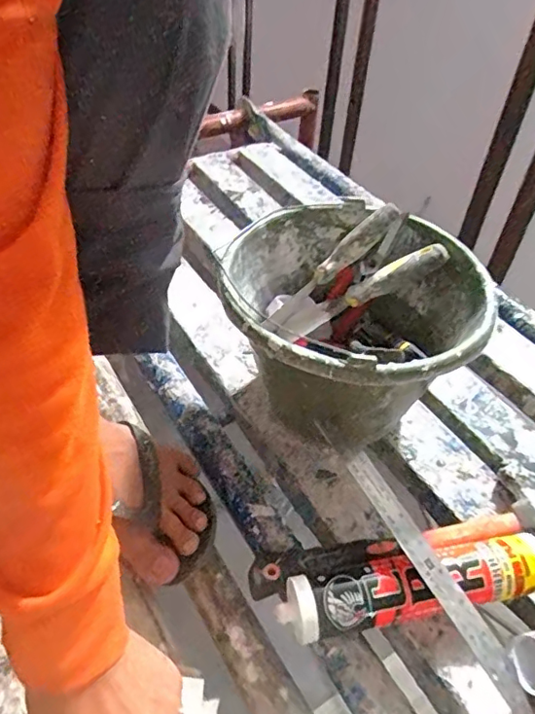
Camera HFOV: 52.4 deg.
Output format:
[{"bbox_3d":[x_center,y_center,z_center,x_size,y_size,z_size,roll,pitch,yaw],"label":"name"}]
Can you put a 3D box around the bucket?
[{"bbox_3d":[0.083,-0.018,0.565,0.243,0.181,0.244,2,46,-3],"label":"bucket"}]

